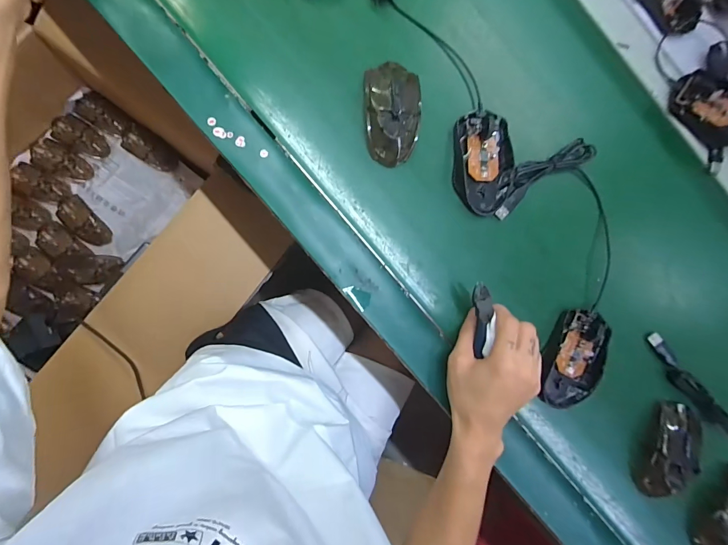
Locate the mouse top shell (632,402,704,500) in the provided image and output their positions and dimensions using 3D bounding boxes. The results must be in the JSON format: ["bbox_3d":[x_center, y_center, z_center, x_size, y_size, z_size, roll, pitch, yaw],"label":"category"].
[{"bbox_3d":[0.353,0.207,0.406,0.051,0.029,0.107,27,85,-7],"label":"mouse top shell"}]

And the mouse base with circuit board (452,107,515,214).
[{"bbox_3d":[0.136,-0.125,0.395,0.064,0.019,0.115,1,89,-8],"label":"mouse base with circuit board"}]

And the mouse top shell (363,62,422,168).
[{"bbox_3d":[0.030,-0.175,0.388,0.060,0.040,0.112,3,88,-8],"label":"mouse top shell"}]

